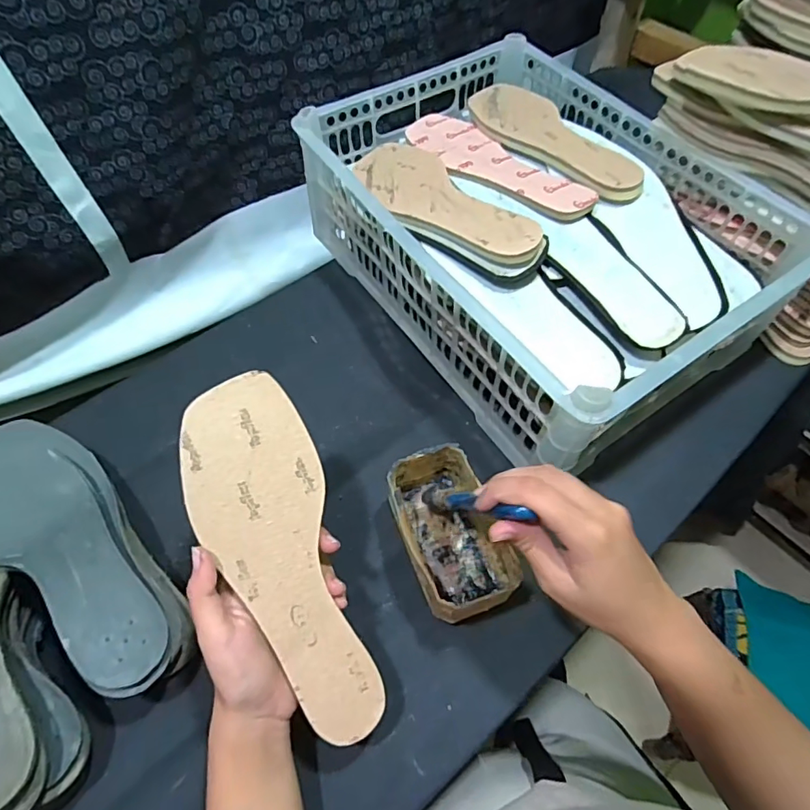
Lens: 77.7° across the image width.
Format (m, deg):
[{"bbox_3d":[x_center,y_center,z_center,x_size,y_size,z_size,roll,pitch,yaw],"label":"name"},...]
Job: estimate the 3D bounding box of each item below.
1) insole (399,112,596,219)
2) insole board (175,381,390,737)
[{"bbox_3d":[0.089,-0.249,0.520,0.070,0.009,0.234,-31,58,-19],"label":"insole"},{"bbox_3d":[-0.081,0.100,0.323,0.081,0.004,0.236,-15,87,-23],"label":"insole board"}]

